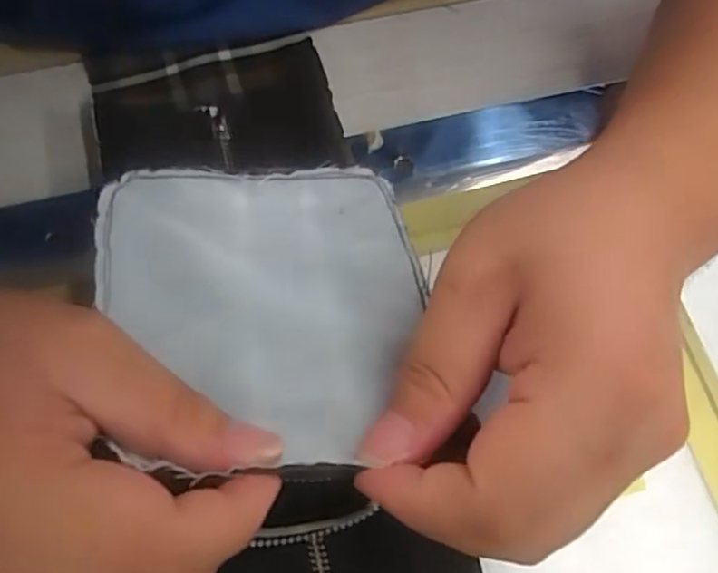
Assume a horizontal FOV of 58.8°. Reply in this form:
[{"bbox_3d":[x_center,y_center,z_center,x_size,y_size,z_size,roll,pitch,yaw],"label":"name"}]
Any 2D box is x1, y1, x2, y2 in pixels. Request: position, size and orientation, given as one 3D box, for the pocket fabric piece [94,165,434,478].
[{"bbox_3d":[-0.033,0.005,0.230,0.112,0.011,0.121,-7,56,-14],"label":"pocket fabric piece"}]

